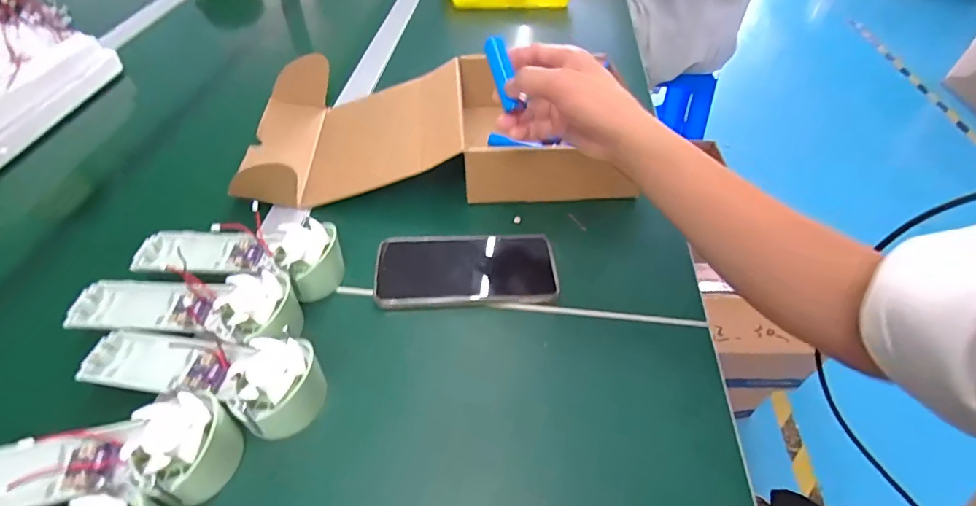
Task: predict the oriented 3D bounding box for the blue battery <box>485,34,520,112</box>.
[{"bbox_3d":[0.013,-0.154,0.418,0.017,0.021,0.066,-12,82,-11],"label":"blue battery"}]

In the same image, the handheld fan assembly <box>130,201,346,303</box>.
[{"bbox_3d":[-0.219,0.002,0.432,0.174,0.044,0.070,2,48,2],"label":"handheld fan assembly"}]

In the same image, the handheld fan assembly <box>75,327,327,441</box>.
[{"bbox_3d":[-0.206,0.088,0.361,0.177,0.050,0.065,11,49,10],"label":"handheld fan assembly"}]

